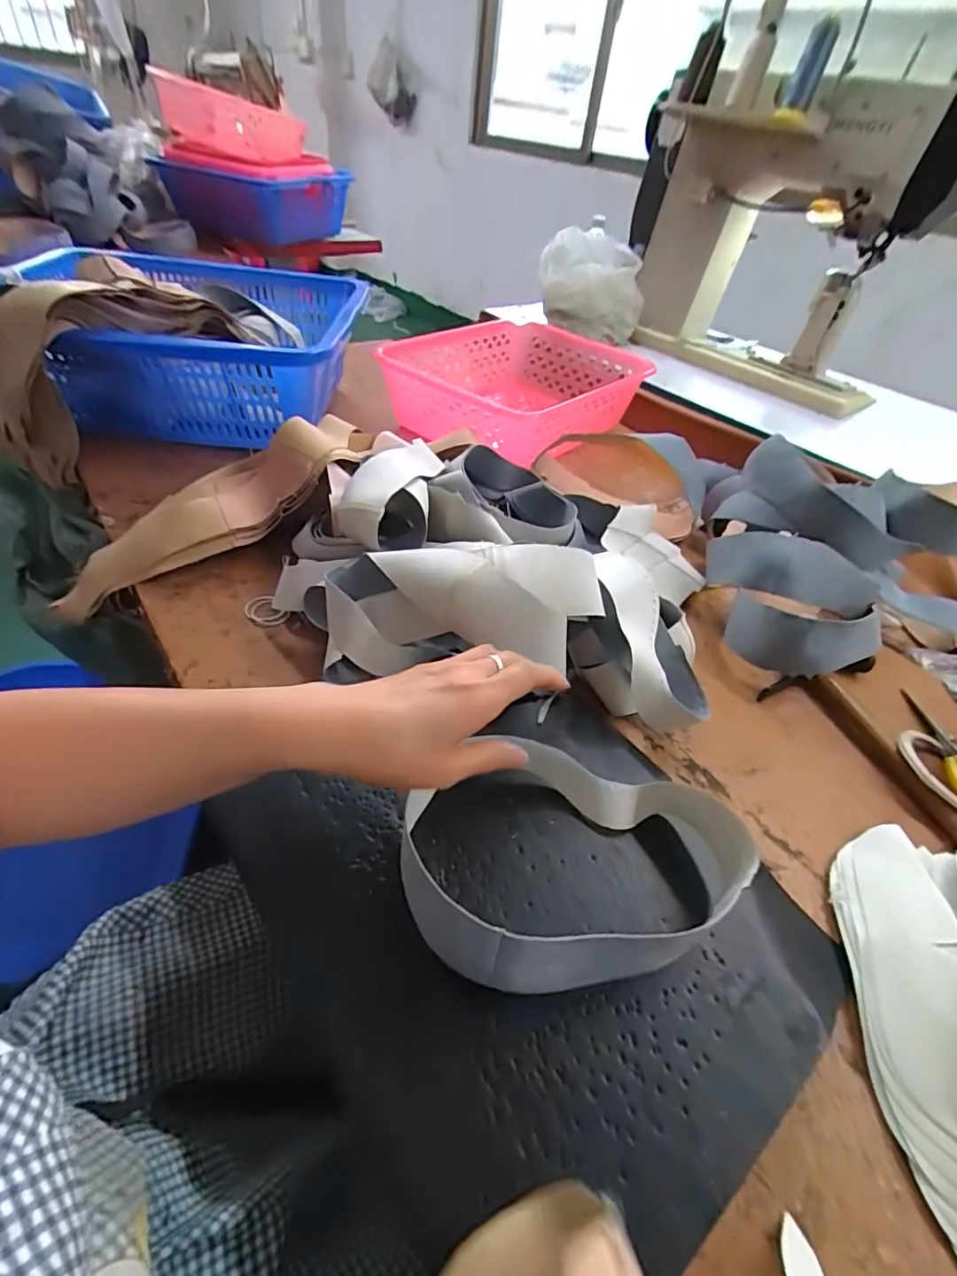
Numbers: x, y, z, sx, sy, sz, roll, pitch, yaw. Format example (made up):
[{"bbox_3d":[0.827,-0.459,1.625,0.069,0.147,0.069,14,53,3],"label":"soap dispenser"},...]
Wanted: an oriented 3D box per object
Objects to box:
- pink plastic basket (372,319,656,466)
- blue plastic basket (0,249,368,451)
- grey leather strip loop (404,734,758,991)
[{"bbox_3d":[0.070,-0.422,0.931,0.328,0.119,0.426,33,50,22],"label":"pink plastic basket"},{"bbox_3d":[-0.421,-0.445,0.844,0.458,0.164,0.401,0,45,-8],"label":"blue plastic basket"},{"bbox_3d":[0.071,0.140,0.369,0.241,0.066,0.157,-10,49,-13],"label":"grey leather strip loop"}]

